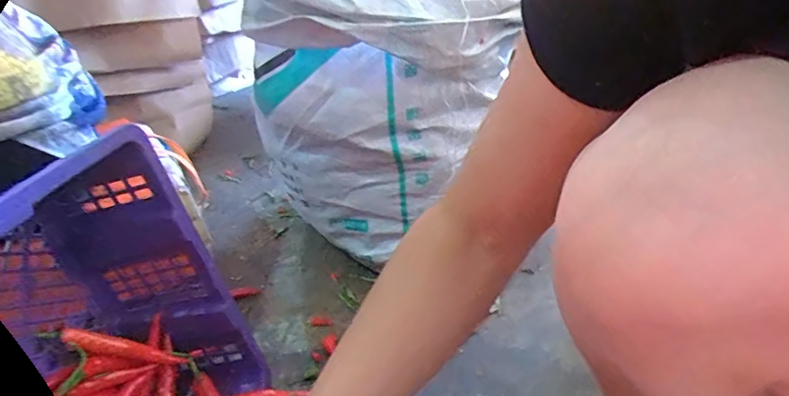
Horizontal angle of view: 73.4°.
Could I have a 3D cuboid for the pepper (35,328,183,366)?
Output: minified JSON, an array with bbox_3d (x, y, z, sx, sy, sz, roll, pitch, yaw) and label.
[{"bbox_3d":[-0.273,0.147,0.522,0.132,0.013,0.015,31,10,-37],"label":"pepper"}]

